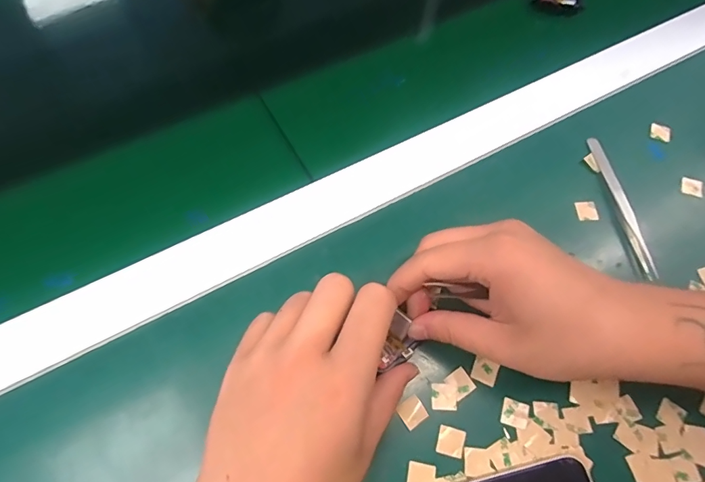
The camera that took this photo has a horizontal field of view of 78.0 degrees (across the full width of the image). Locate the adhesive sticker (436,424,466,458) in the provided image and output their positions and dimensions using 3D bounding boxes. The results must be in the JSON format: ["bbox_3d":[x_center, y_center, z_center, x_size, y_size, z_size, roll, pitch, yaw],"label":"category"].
[{"bbox_3d":[0.058,0.118,0.256,0.015,0.004,0.015,16,66,6],"label":"adhesive sticker"}]

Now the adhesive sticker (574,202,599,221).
[{"bbox_3d":[0.175,-0.022,0.324,0.014,0.004,0.016,-7,74,5],"label":"adhesive sticker"}]

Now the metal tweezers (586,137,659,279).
[{"bbox_3d":[0.200,-0.029,0.323,0.009,0.005,0.118,-6,66,-6],"label":"metal tweezers"}]

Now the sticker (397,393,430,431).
[{"bbox_3d":[0.036,0.102,0.260,0.015,0.004,0.016,-31,65,-12],"label":"sticker"}]

